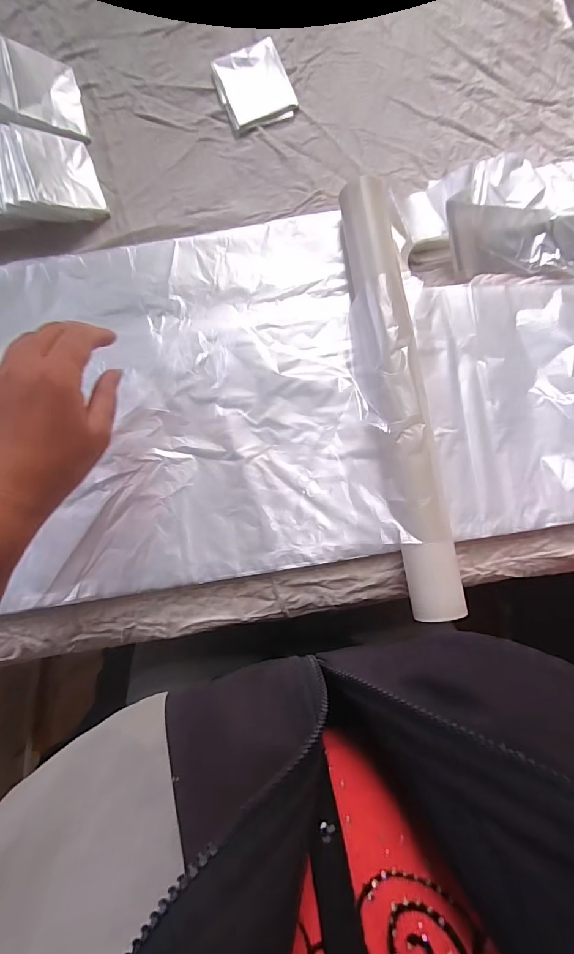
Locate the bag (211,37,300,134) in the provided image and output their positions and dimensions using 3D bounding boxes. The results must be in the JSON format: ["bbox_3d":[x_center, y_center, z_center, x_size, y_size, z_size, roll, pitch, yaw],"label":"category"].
[{"bbox_3d":[-0.032,-0.386,0.425,0.068,0.008,0.085,-18,81,0],"label":"bag"}]

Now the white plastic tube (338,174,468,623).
[{"bbox_3d":[0.090,-0.072,0.353,0.043,0.039,0.360,-7,81,2],"label":"white plastic tube"}]

